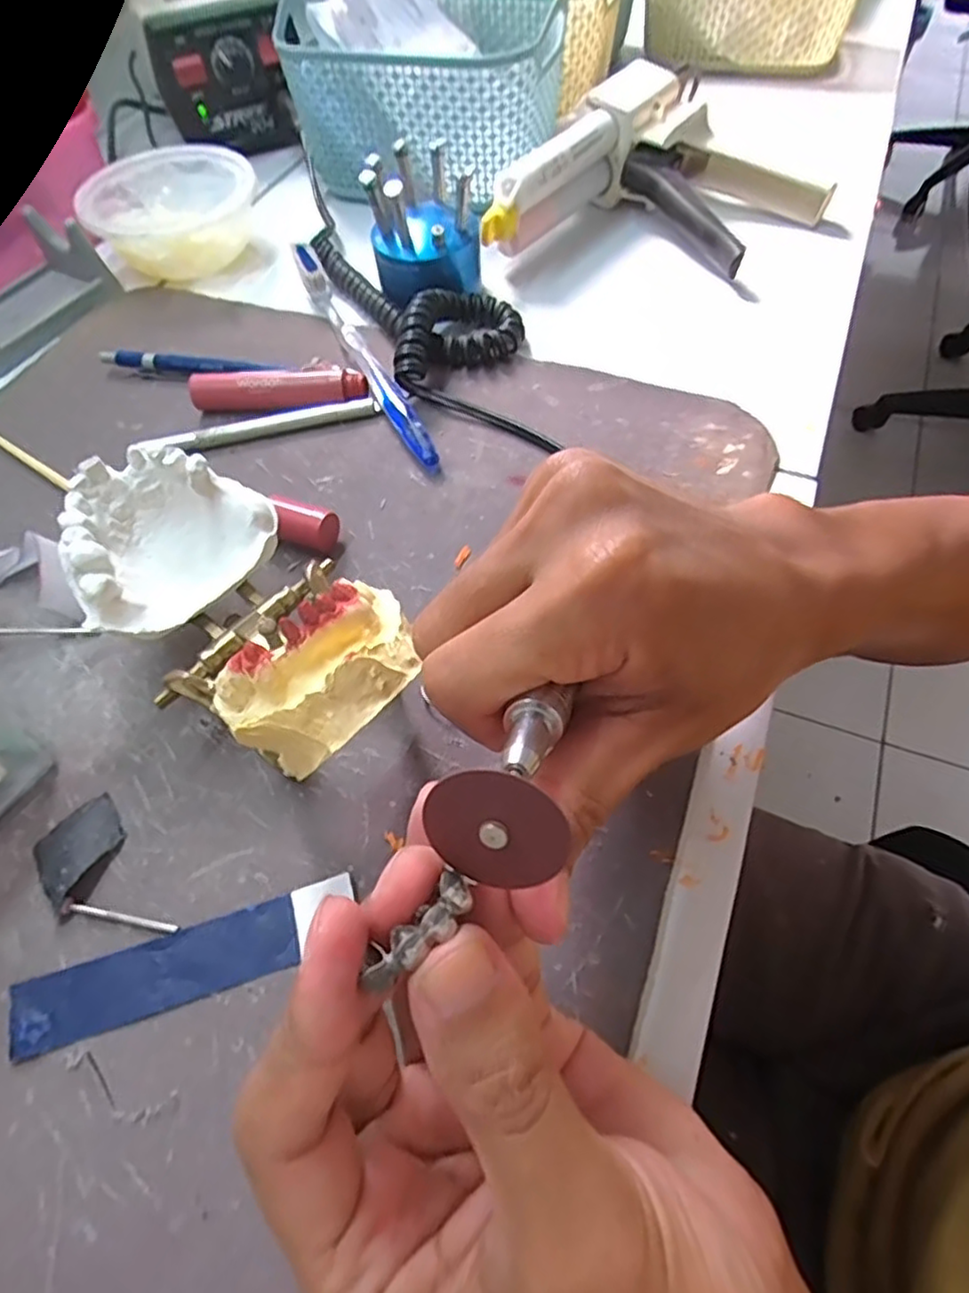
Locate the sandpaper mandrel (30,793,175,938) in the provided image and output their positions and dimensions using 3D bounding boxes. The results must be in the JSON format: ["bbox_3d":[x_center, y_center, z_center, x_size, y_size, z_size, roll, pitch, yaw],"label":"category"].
[{"bbox_3d":[-0.124,0.075,0.212,0.028,0.006,0.057,-40,64,-19],"label":"sandpaper mandrel"}]

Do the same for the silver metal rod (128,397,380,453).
[{"bbox_3d":[-0.110,-0.107,0.322,0.114,0.008,0.008,-13,58,-5],"label":"silver metal rod"}]

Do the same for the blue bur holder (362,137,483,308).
[{"bbox_3d":[-0.035,-0.232,0.358,0.055,0.061,0.062,-13,58,-5],"label":"blue bur holder"}]

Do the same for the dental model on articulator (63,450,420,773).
[{"bbox_3d":[-0.077,-0.017,0.207,0.141,0.050,0.065,29,63,36],"label":"dental model on articulator"}]

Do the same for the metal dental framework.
[{"bbox_3d":[-0.011,0.050,0.116,0.007,0.005,0.023,38,69,23],"label":"metal dental framework"}]

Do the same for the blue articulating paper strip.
[{"bbox_3d":[-0.090,0.096,0.199,0.100,0.004,0.021,-18,59,-8],"label":"blue articulating paper strip"}]

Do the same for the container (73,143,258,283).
[{"bbox_3d":[-0.193,-0.269,0.415,0.102,0.043,0.102,-1,58,2],"label":"container"}]

